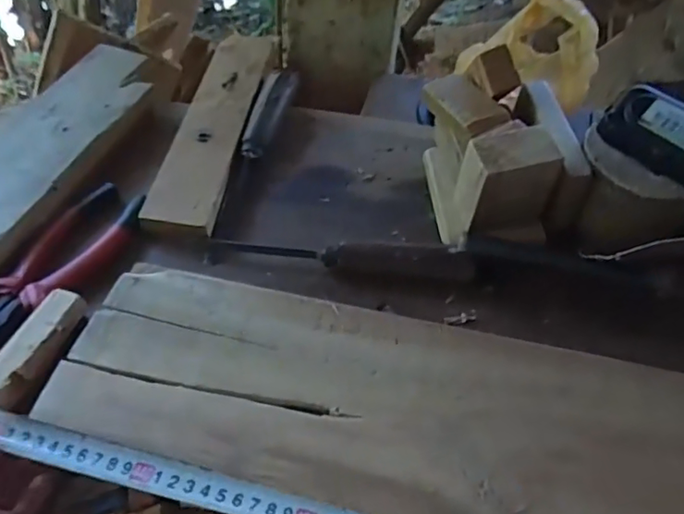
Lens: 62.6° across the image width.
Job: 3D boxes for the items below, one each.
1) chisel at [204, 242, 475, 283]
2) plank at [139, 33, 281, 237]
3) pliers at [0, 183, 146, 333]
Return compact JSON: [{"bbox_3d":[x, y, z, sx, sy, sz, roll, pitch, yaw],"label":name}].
[{"bbox_3d":[-0.004,0.000,0.449,0.210,0.032,0.024,7,53,1],"label":"chisel"},{"bbox_3d":[-0.116,-0.136,0.543,0.067,0.015,0.289,7,54,1],"label":"plank"},{"bbox_3d":[-0.222,0.010,0.436,0.063,0.017,0.178,23,55,12],"label":"pliers"}]

